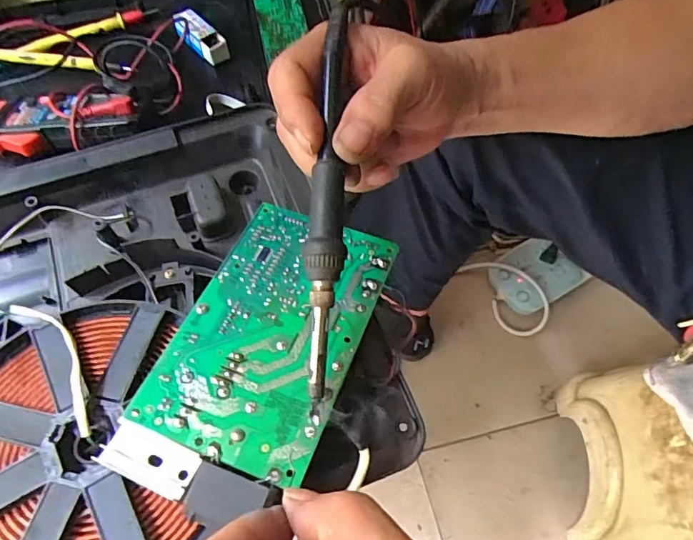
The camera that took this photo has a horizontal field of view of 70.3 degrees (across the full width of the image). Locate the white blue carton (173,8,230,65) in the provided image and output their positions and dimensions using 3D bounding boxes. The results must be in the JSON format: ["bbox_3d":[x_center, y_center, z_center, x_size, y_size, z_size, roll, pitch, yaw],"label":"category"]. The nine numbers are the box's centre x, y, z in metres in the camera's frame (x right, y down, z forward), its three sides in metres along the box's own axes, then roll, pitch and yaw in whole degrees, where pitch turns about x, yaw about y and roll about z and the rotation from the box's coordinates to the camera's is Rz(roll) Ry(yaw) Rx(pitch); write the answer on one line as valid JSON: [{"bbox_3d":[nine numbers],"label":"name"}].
[{"bbox_3d":[-0.141,-0.227,0.477,0.023,0.022,0.066,-38,66,-21],"label":"white blue carton"}]

